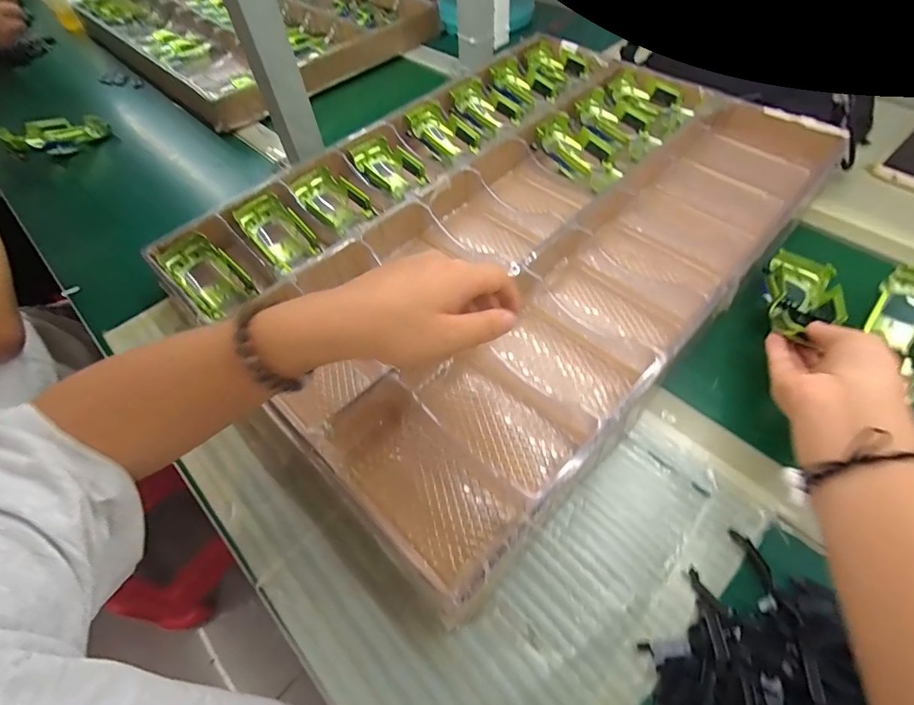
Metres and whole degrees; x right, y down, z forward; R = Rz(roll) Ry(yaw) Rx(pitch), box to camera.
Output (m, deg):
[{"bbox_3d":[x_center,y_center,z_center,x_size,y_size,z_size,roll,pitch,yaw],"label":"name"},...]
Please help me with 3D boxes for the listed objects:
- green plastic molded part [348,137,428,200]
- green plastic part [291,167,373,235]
[{"bbox_3d":[-0.086,-0.225,0.528,0.061,0.034,0.097,-36,64,-17],"label":"green plastic molded part"},{"bbox_3d":[-0.145,-0.175,0.501,0.066,0.035,0.095,-31,63,-14],"label":"green plastic part"}]

